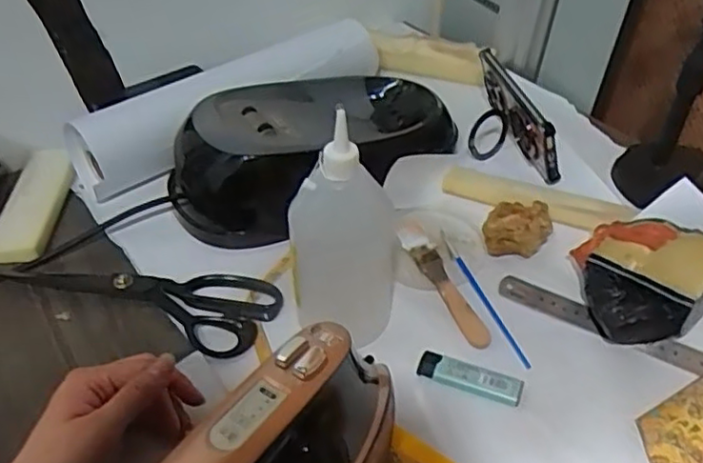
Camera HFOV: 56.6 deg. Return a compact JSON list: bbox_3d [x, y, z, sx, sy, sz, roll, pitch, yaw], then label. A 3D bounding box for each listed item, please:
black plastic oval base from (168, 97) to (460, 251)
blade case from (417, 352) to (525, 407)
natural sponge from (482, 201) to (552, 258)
[{"bbox_3d":[-0.031,-0.084,0.621,0.287,0.090,0.129,-19,47,-18],"label":"black plastic oval base"},{"bbox_3d":[0.089,0.110,0.490,0.076,0.010,0.019,15,46,16],"label":"blade case"},{"bbox_3d":[0.147,-0.001,0.583,0.058,0.048,0.049,11,45,12],"label":"natural sponge"}]

